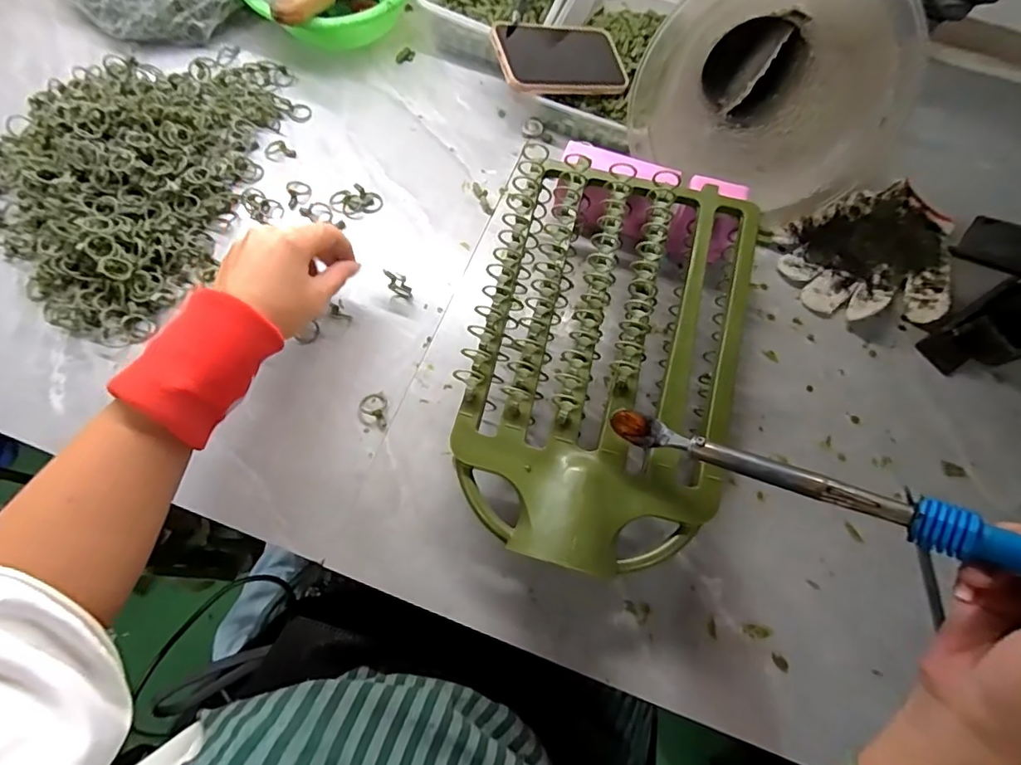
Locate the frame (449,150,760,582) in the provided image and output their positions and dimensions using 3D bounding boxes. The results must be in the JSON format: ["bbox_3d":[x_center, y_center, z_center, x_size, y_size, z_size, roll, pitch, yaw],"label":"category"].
[{"bbox_3d":[0.076,-0.025,0.403,0.206,0.043,0.333,13,68,2],"label":"frame"}]

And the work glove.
[{"bbox_3d":[0.377,-0.125,0.519,0.197,0.018,0.144,-27,72,-13],"label":"work glove"}]

